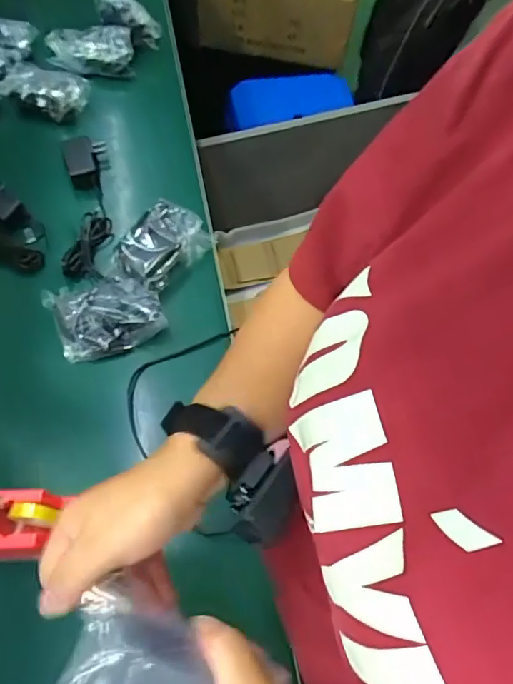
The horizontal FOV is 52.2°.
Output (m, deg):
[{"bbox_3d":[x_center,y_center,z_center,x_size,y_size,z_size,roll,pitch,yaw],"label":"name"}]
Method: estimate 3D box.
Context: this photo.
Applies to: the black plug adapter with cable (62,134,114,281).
[{"bbox_3d":[-0.225,-0.177,0.698,0.061,0.045,0.231,-7,64,-6],"label":"black plug adapter with cable"}]

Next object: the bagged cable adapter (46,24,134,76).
[{"bbox_3d":[-0.258,-0.451,0.810,0.132,0.052,0.067,-4,63,-5],"label":"bagged cable adapter"}]

